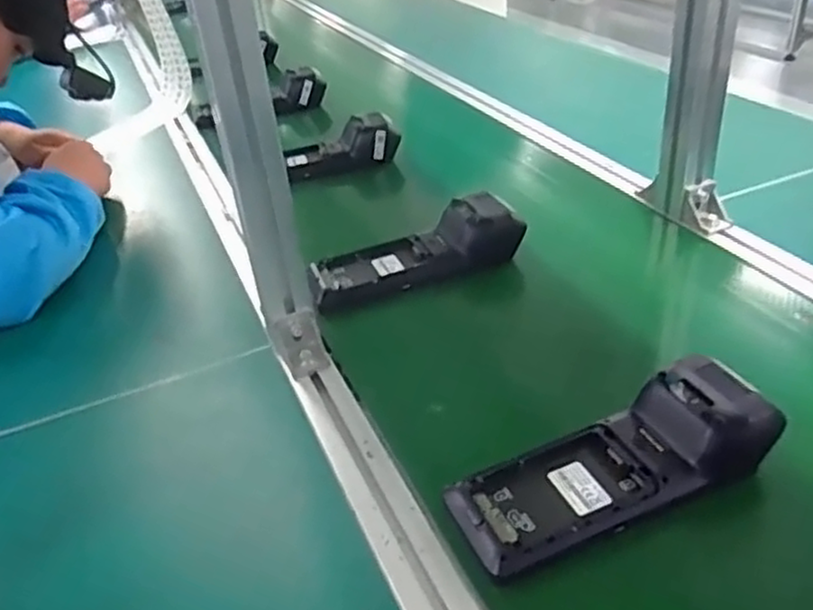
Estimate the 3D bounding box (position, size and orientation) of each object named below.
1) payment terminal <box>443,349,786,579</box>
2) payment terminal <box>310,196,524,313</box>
[{"bbox_3d":[0.137,0.101,0.481,0.218,0.052,0.084,-17,35,-16],"label":"payment terminal"},{"bbox_3d":[0.004,-0.061,0.743,0.215,0.061,0.071,-14,34,-12],"label":"payment terminal"}]

